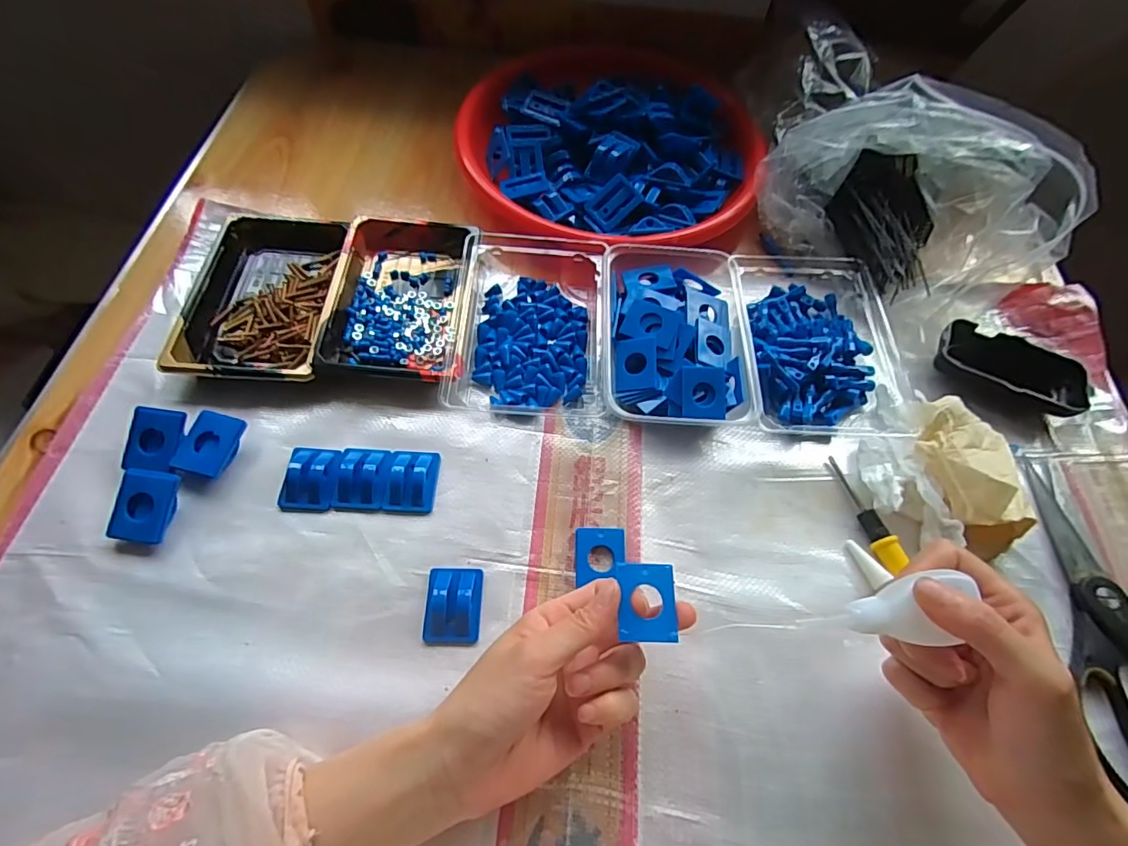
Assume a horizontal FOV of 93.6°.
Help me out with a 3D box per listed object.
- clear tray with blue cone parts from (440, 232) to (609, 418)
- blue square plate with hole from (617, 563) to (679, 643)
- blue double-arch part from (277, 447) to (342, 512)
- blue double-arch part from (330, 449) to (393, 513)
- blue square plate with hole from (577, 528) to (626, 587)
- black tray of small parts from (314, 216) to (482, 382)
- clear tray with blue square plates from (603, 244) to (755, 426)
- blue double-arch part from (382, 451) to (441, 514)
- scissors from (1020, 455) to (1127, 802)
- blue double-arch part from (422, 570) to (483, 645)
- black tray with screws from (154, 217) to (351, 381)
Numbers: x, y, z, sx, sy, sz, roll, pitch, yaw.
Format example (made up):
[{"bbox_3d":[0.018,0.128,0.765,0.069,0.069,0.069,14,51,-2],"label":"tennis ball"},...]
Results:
[{"bbox_3d":[-0.028,-0.093,0.429,0.120,0.030,0.179,1,62,-3],"label":"clear tray with blue cone parts"},{"bbox_3d":[0.045,0.097,0.286,0.030,0.004,0.041,2,62,-2],"label":"blue square plate with hole"},{"bbox_3d":[-0.172,0.037,0.362,0.038,0.013,0.046,2,62,-2],"label":"blue double-arch part"},{"bbox_3d":[-0.139,0.037,0.367,0.035,0.013,0.045,4,62,-1],"label":"blue double-arch part"},{"bbox_3d":[0.024,0.089,0.352,0.033,0.005,0.038,2,62,-2],"label":"blue square plate with hole"},{"bbox_3d":[-0.129,-0.105,0.429,0.108,0.025,0.161,4,62,-1],"label":"black tray of small parts"},{"bbox_3d":[0.084,-0.071,0.420,0.106,0.036,0.162,3,62,-2],"label":"clear tray with blue square plates"},{"bbox_3d":[-0.106,0.039,0.368,0.034,0.014,0.045,3,62,-2],"label":"blue double-arch part"},{"bbox_3d":[0.363,0.127,0.343,0.092,0.012,0.211,5,62,-1],"label":"scissors"},{"bbox_3d":[-0.069,0.112,0.329,0.035,0.016,0.046,2,62,-2],"label":"blue double-arch part"},{"bbox_3d":[-0.239,-0.107,0.427,0.106,0.020,0.172,0,62,-3],"label":"black tray with screws"}]

